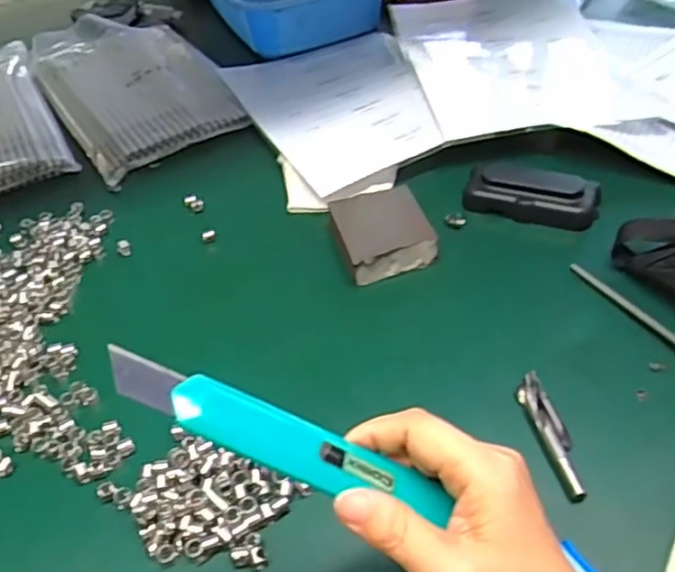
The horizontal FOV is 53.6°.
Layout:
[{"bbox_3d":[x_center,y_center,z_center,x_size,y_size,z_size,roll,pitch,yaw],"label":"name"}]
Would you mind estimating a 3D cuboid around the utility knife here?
[{"bbox_3d":[-0.021,0.059,0.261,0.139,0.012,0.023,26,47,-13],"label":"utility knife"}]

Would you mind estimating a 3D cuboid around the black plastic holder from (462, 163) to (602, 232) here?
[{"bbox_3d":[0.154,-0.074,0.536,0.103,0.022,0.041,14,49,19],"label":"black plastic holder"}]

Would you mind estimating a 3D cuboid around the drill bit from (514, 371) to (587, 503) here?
[{"bbox_3d":[0.128,0.088,0.399,0.018,0.013,0.085,-13,46,-6],"label":"drill bit"}]

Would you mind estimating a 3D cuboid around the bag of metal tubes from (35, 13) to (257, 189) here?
[{"bbox_3d":[-0.237,-0.240,0.760,0.179,0.018,0.341,-28,49,-19],"label":"bag of metal tubes"}]

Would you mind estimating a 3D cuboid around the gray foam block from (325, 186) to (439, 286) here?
[{"bbox_3d":[0.034,-0.044,0.531,0.072,0.025,0.084,-14,46,-7],"label":"gray foam block"}]

